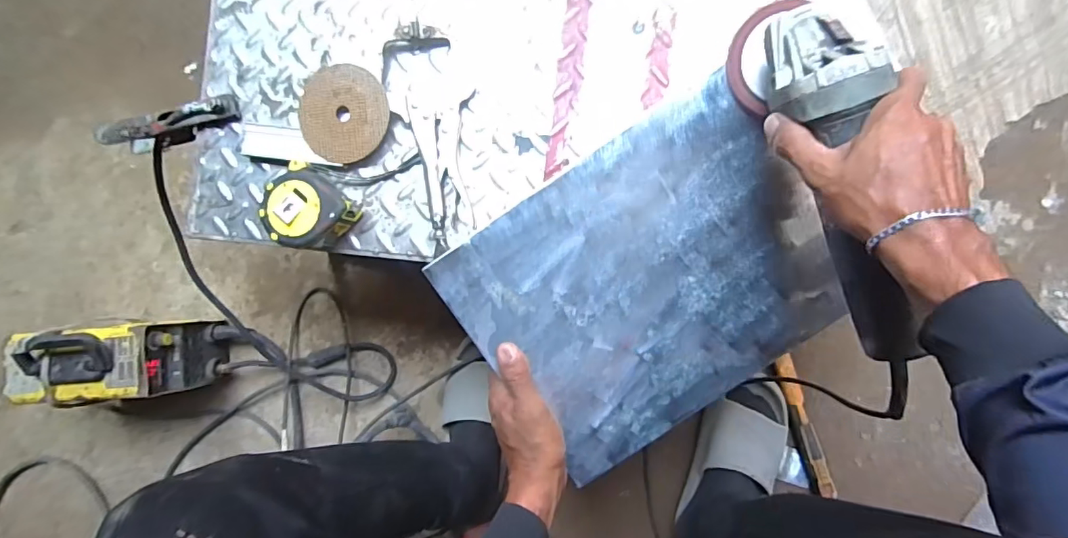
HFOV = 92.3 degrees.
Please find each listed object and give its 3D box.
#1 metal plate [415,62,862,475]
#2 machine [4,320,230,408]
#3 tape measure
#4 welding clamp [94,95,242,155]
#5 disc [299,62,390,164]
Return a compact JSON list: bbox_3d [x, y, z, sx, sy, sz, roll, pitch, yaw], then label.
[{"bbox_3d":[0.104,0.014,0.466,0.309,0.004,0.246,-34,96,2],"label":"metal plate"},{"bbox_3d":[-0.619,0.138,0.770,0.196,0.177,0.111,-4,89,8],"label":"machine"},{"bbox_3d":[-0.229,-0.058,0.518,0.082,0.042,0.076,39,95,7],"label":"tape measure"},{"bbox_3d":[-0.397,-0.158,0.571,0.163,0.059,0.027,-12,88,8],"label":"welding clamp"},{"bbox_3d":[-0.197,-0.161,0.529,0.097,0.010,0.099,0,92,10],"label":"disc"}]

